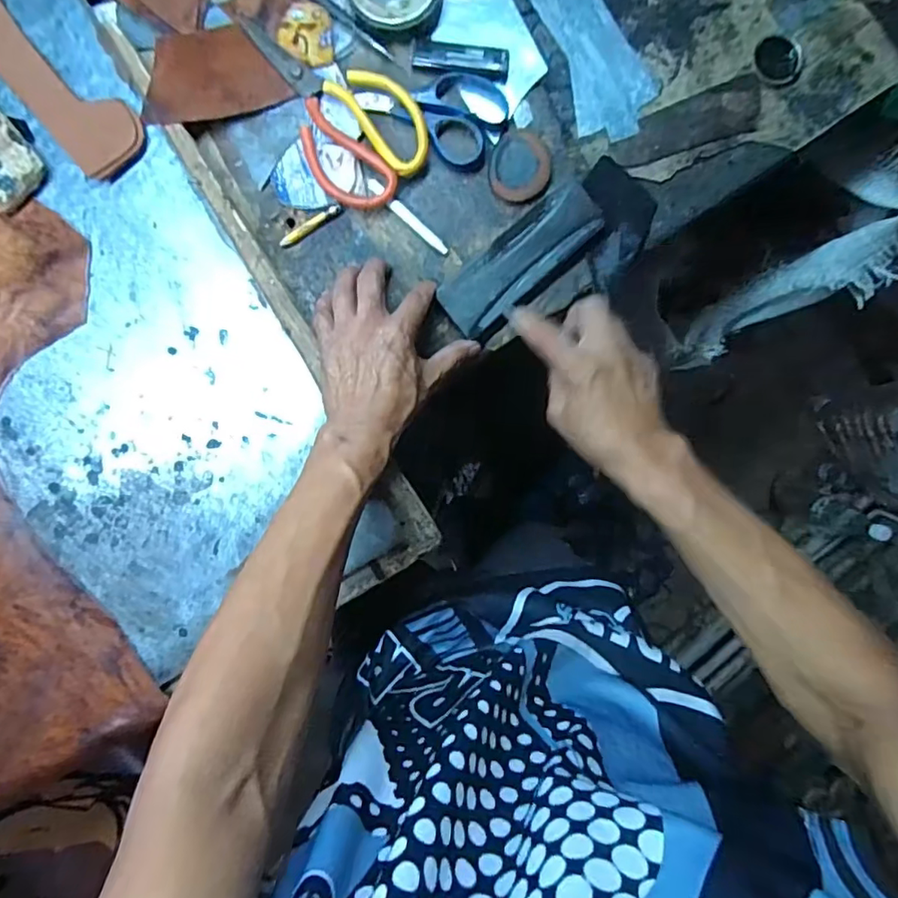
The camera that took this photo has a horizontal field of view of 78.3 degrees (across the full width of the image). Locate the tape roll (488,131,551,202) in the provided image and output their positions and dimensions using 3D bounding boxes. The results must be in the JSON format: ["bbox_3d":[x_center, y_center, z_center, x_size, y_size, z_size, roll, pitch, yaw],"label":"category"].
[{"bbox_3d":[0.061,-0.239,0.464,0.051,0.015,0.059,11,97,-3],"label":"tape roll"}]

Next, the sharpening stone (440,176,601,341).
[{"bbox_3d":[0.060,-0.159,0.466,0.149,0.016,0.058,-42,94,2],"label":"sharpening stone"}]

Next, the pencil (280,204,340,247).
[{"bbox_3d":[-0.118,-0.189,0.467,0.057,0.004,0.010,-34,97,3],"label":"pencil"}]

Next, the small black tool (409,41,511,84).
[{"bbox_3d":[0.010,-0.321,0.455,0.079,0.007,0.025,7,97,-3],"label":"small black tool"}]

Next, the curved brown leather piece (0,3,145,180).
[{"bbox_3d":[-0.334,-0.312,0.438,0.058,0.013,0.222,-42,96,4],"label":"curved brown leather piece"}]

